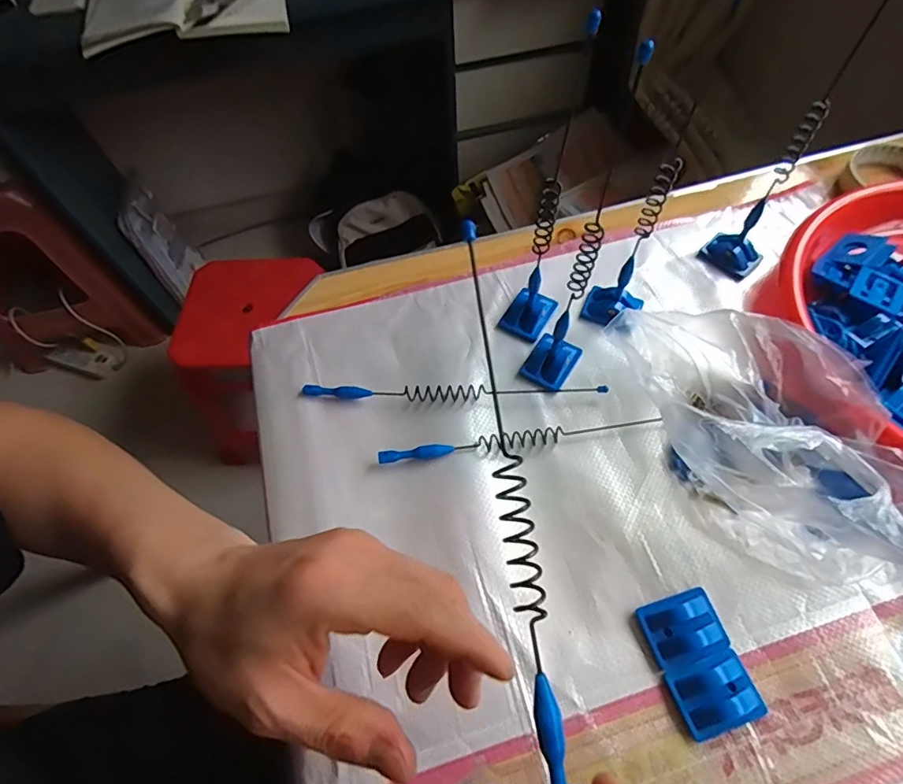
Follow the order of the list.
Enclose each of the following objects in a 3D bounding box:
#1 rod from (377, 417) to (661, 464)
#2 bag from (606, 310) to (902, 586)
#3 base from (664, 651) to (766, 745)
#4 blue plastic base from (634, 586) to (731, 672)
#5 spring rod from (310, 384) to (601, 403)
[{"bbox_3d":[0.048,0.034,0.362,0.197,0.009,0.013,-7,60,-3],"label":"rod"},{"bbox_3d":[0.203,0.022,0.325,0.130,0.075,0.217,-18,61,-9],"label":"bag"},{"bbox_3d":[0.146,0.165,0.278,0.045,0.015,0.035,-15,60,-7],"label":"base"},{"bbox_3d":[0.135,0.136,0.294,0.043,0.018,0.034,-17,60,-8],"label":"blue plastic base"},{"bbox_3d":[0.001,0.001,0.381,0.224,0.007,0.013,0,59,2],"label":"spring rod"}]

